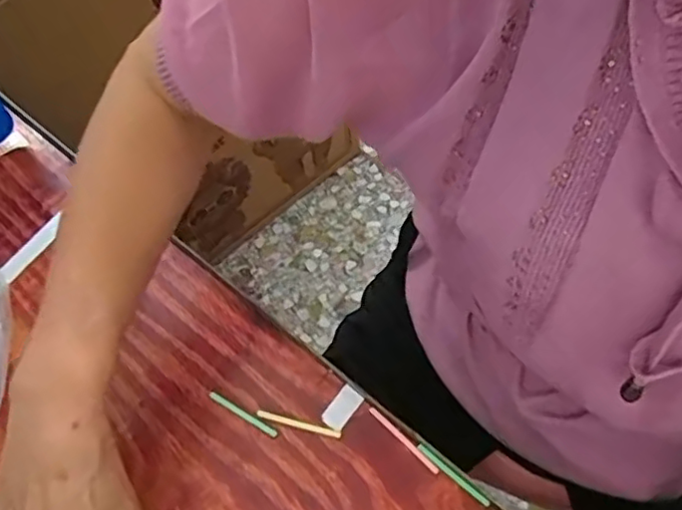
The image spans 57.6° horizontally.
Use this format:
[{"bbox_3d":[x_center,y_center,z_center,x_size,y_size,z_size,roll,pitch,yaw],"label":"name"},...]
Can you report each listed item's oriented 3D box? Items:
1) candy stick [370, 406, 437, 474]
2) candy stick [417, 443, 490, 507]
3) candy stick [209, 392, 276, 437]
[{"bbox_3d":[0.043,0.127,0.427,0.005,0.004,0.061,-41,66,-19],"label":"candy stick"},{"bbox_3d":[0.074,0.146,0.412,0.057,0.005,0.004,36,68,21],"label":"candy stick"},{"bbox_3d":[-0.070,0.113,0.441,0.056,0.005,0.005,27,65,17],"label":"candy stick"}]

